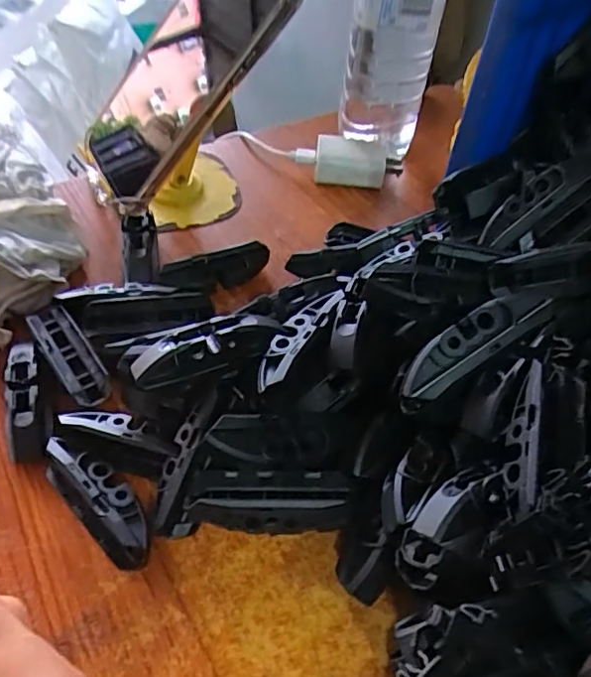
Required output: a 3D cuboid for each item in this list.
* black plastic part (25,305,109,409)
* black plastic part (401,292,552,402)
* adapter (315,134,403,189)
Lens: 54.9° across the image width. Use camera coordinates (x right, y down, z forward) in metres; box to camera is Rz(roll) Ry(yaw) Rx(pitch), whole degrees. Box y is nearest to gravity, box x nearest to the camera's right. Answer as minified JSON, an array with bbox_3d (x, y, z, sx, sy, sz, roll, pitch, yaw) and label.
[{"bbox_3d":[-0.121,0.009,0.304,0.022,0.008,0.067,-27,57,-24],"label":"black plastic part"},{"bbox_3d":[0.074,0.001,0.234,0.070,0.007,0.020,-33,57,-5],"label":"black plastic part"},{"bbox_3d":[0.050,-0.138,0.443,0.068,0.025,0.037,6,50,1],"label":"adapter"}]

